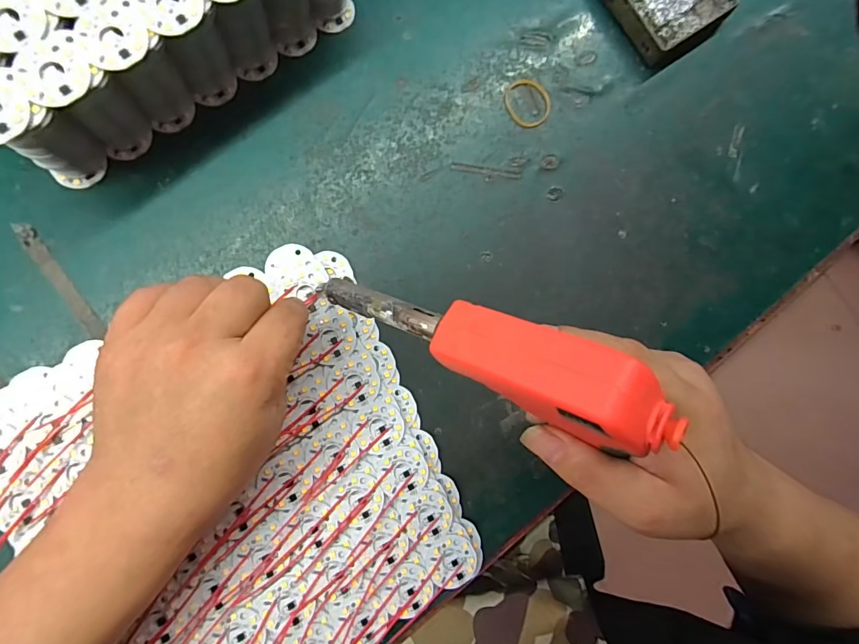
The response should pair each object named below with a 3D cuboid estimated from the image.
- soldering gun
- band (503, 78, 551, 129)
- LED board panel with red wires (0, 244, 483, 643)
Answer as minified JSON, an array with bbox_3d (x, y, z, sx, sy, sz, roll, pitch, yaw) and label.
[{"bbox_3d":[0.014,0.009,0.198,0.164,0.031,0.029,22,80,36],"label":"soldering gun"},{"bbox_3d":[0.069,-0.153,0.315,0.033,0.004,0.035,1,86,-9],"label":"band"},{"bbox_3d":[-0.109,0.098,0.263,0.220,0.008,0.226,-27,90,-10],"label":"LED board panel with red wires"}]

